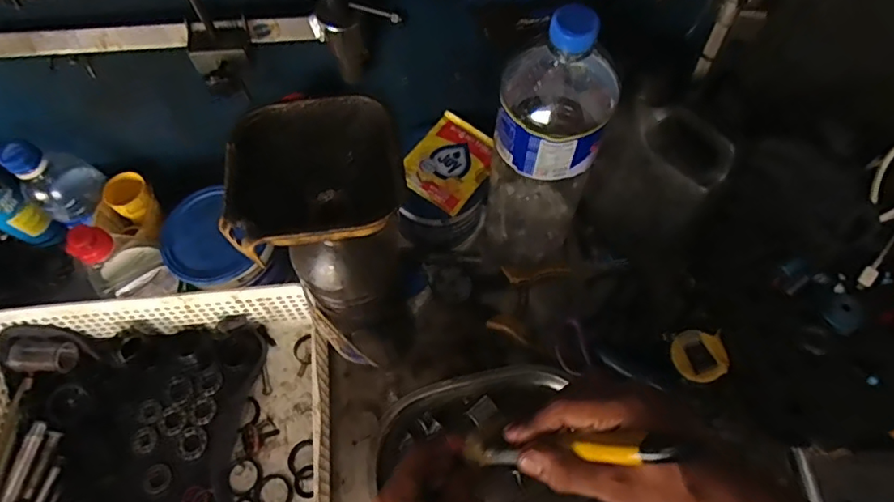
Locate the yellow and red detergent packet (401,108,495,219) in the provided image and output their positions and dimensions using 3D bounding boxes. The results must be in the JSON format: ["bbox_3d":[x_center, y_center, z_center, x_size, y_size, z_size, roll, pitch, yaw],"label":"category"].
[{"bbox_3d":[0.003,-0.090,0.558,0.079,0.010,0.094,34,70,16],"label":"yellow and red detergent packet"}]

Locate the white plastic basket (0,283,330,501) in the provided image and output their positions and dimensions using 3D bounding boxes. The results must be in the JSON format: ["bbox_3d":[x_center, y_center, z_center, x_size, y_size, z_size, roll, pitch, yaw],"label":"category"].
[{"bbox_3d":[-0.272,0.171,0.499,0.326,0.076,0.250,-5,64,-1],"label":"white plastic basket"}]

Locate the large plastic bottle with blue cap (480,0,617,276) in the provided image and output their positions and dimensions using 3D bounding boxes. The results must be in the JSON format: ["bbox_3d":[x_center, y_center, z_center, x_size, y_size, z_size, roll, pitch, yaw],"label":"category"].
[{"bbox_3d":[0.088,-0.086,0.496,0.088,0.304,0.103,27,68,13],"label":"large plastic bottle with blue cap"}]

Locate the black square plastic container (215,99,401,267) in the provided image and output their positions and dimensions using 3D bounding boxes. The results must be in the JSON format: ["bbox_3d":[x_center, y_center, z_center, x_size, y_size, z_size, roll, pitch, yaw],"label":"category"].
[{"bbox_3d":[-0.071,-0.034,0.329,0.092,0.067,0.091,-9,64,-3],"label":"black square plastic container"}]

